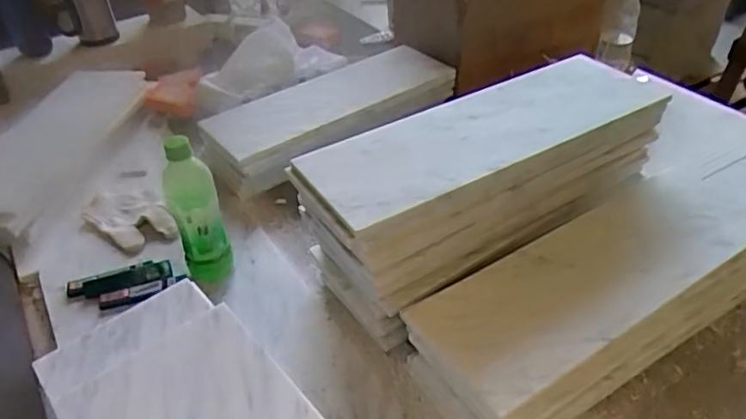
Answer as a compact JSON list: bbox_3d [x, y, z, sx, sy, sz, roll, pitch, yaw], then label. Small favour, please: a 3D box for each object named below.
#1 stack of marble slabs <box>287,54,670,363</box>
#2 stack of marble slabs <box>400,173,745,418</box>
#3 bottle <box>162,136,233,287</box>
[{"bbox_3d":[0.140,-0.019,0.736,0.449,0.202,0.157,-22,43,-21],"label":"stack of marble slabs"},{"bbox_3d":[0.276,0.099,0.685,0.482,0.098,0.171,-24,44,-23],"label":"stack of marble slabs"},{"bbox_3d":[-0.225,0.005,0.738,0.062,0.194,0.057,-18,42,-17],"label":"bottle"}]

